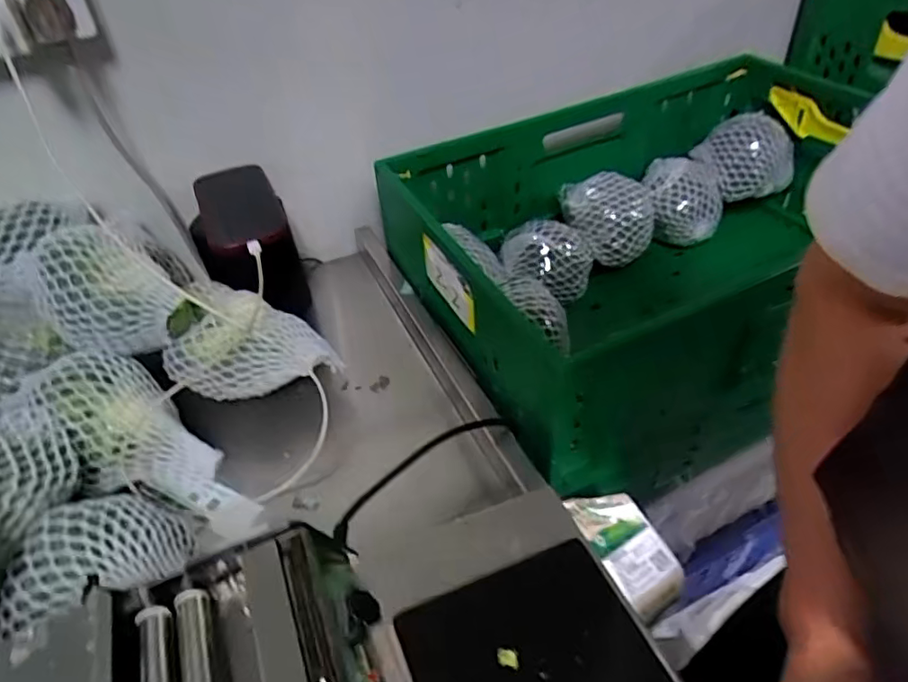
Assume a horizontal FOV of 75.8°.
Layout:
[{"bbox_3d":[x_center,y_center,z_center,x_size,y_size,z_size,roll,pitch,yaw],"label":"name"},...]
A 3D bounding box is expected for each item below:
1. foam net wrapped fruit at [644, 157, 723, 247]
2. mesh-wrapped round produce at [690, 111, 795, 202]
[{"bbox_3d":[0.331,-0.206,0.850,0.112,0.084,0.108,10,44,16],"label":"foam net wrapped fruit"},{"bbox_3d":[0.412,-0.261,0.829,0.107,0.091,0.083,-12,42,-6],"label":"mesh-wrapped round produce"}]

